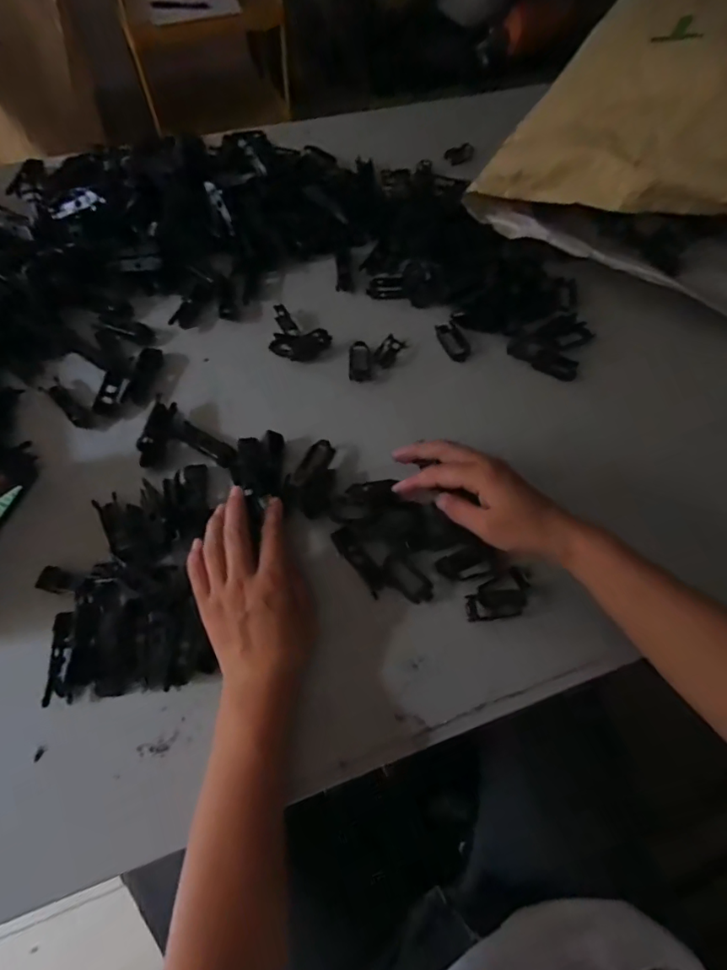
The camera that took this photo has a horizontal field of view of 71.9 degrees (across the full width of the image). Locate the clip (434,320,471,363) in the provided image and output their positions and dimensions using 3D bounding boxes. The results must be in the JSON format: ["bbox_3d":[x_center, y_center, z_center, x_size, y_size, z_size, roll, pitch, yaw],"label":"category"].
[{"bbox_3d":[0.099,-0.157,0.547,0.029,0.004,0.052,-20,68,-12],"label":"clip"}]

